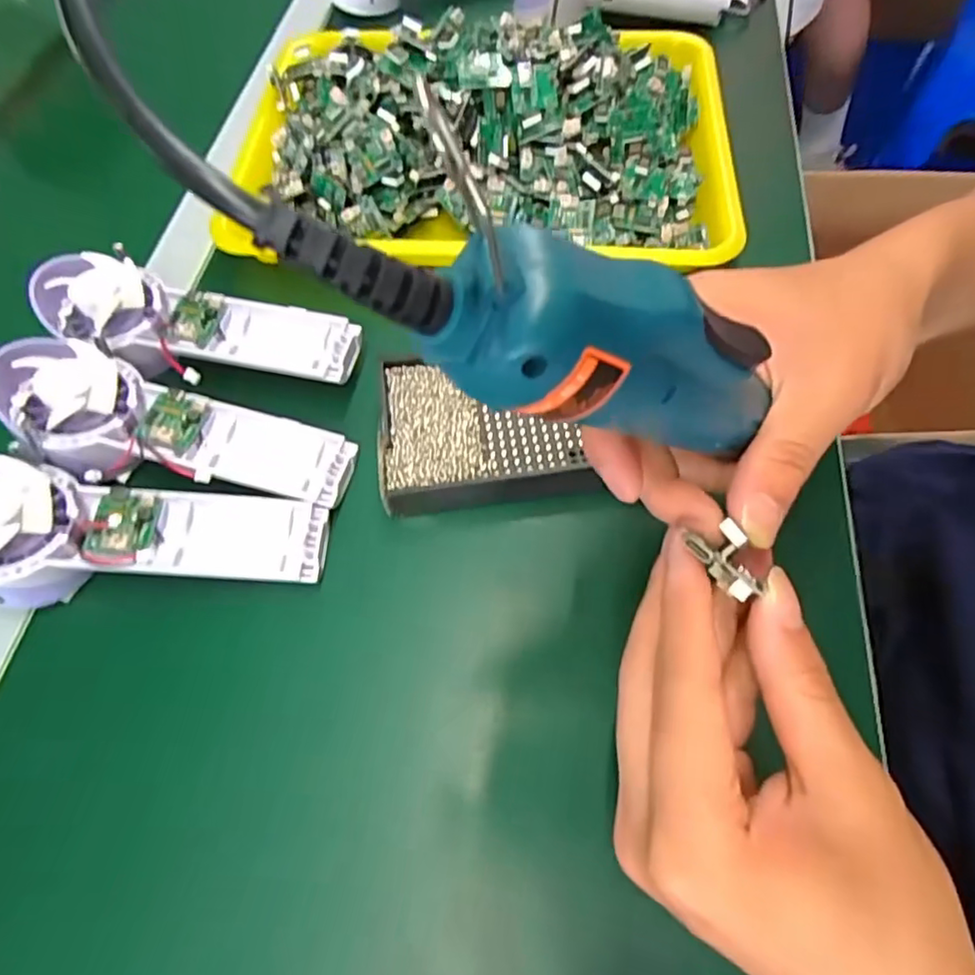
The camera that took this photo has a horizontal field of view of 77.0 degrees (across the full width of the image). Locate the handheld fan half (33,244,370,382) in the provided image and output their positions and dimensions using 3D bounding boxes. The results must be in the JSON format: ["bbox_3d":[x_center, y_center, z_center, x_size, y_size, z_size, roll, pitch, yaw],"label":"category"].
[{"bbox_3d":[-0.162,-0.090,0.341,0.170,0.035,0.064,13,63,9],"label":"handheld fan half"}]

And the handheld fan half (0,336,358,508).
[{"bbox_3d":[-0.158,-0.030,0.320,0.172,0.025,0.062,16,62,-7],"label":"handheld fan half"}]

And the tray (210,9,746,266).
[{"bbox_3d":[-0.006,-0.252,0.421,0.345,0.066,0.246,0,62,2],"label":"tray"}]

